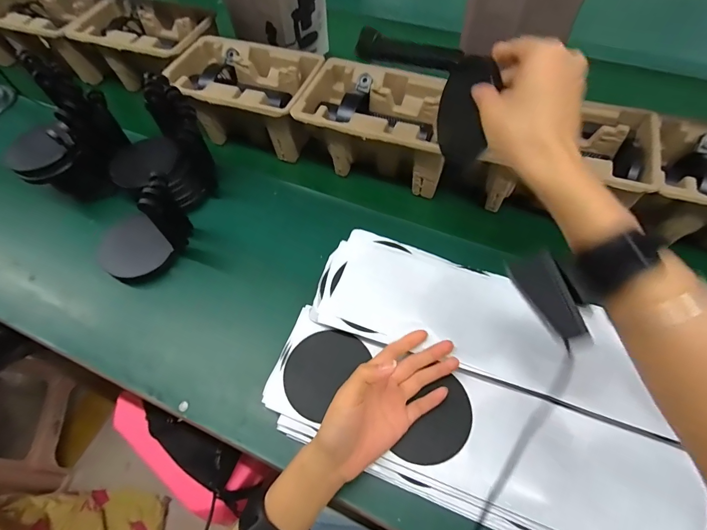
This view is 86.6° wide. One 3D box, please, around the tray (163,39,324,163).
[{"bbox_3d":[-0.171,-0.269,0.605,0.224,0.101,0.142,16,62,10],"label":"tray"}]

